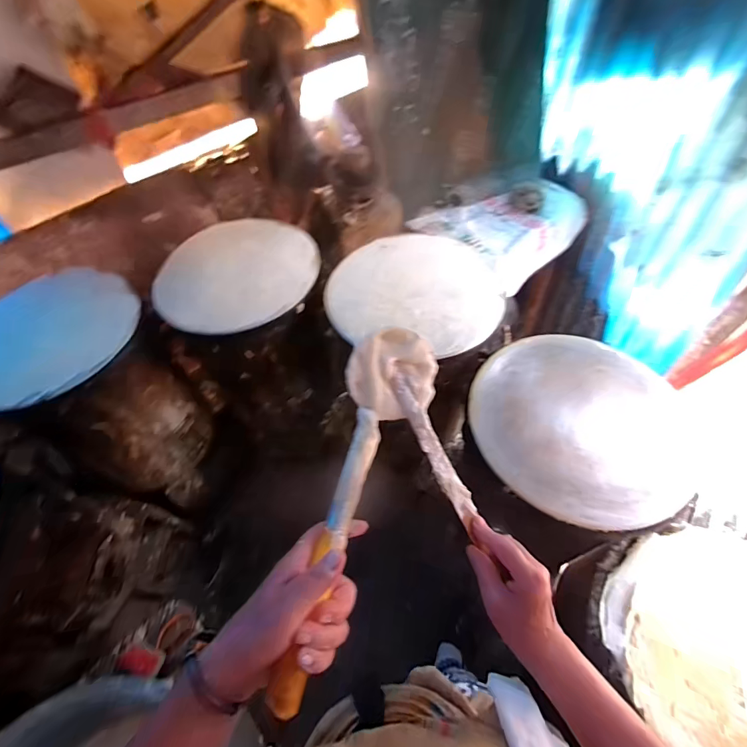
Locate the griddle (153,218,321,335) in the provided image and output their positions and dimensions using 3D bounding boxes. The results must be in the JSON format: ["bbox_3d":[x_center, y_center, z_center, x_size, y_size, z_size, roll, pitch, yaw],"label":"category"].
[{"bbox_3d":[-0.311,-0.232,0.895,0.332,0.049,0.327,-2,65,4],"label":"griddle"}]

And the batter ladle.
[{"bbox_3d":[-0.013,0.102,0.362,0.085,0.063,0.332,12,58,12],"label":"batter ladle"}]

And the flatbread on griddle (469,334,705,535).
[{"bbox_3d":[0.376,0.085,0.712,0.371,0.061,0.372,-2,56,3],"label":"flatbread on griddle"}]

